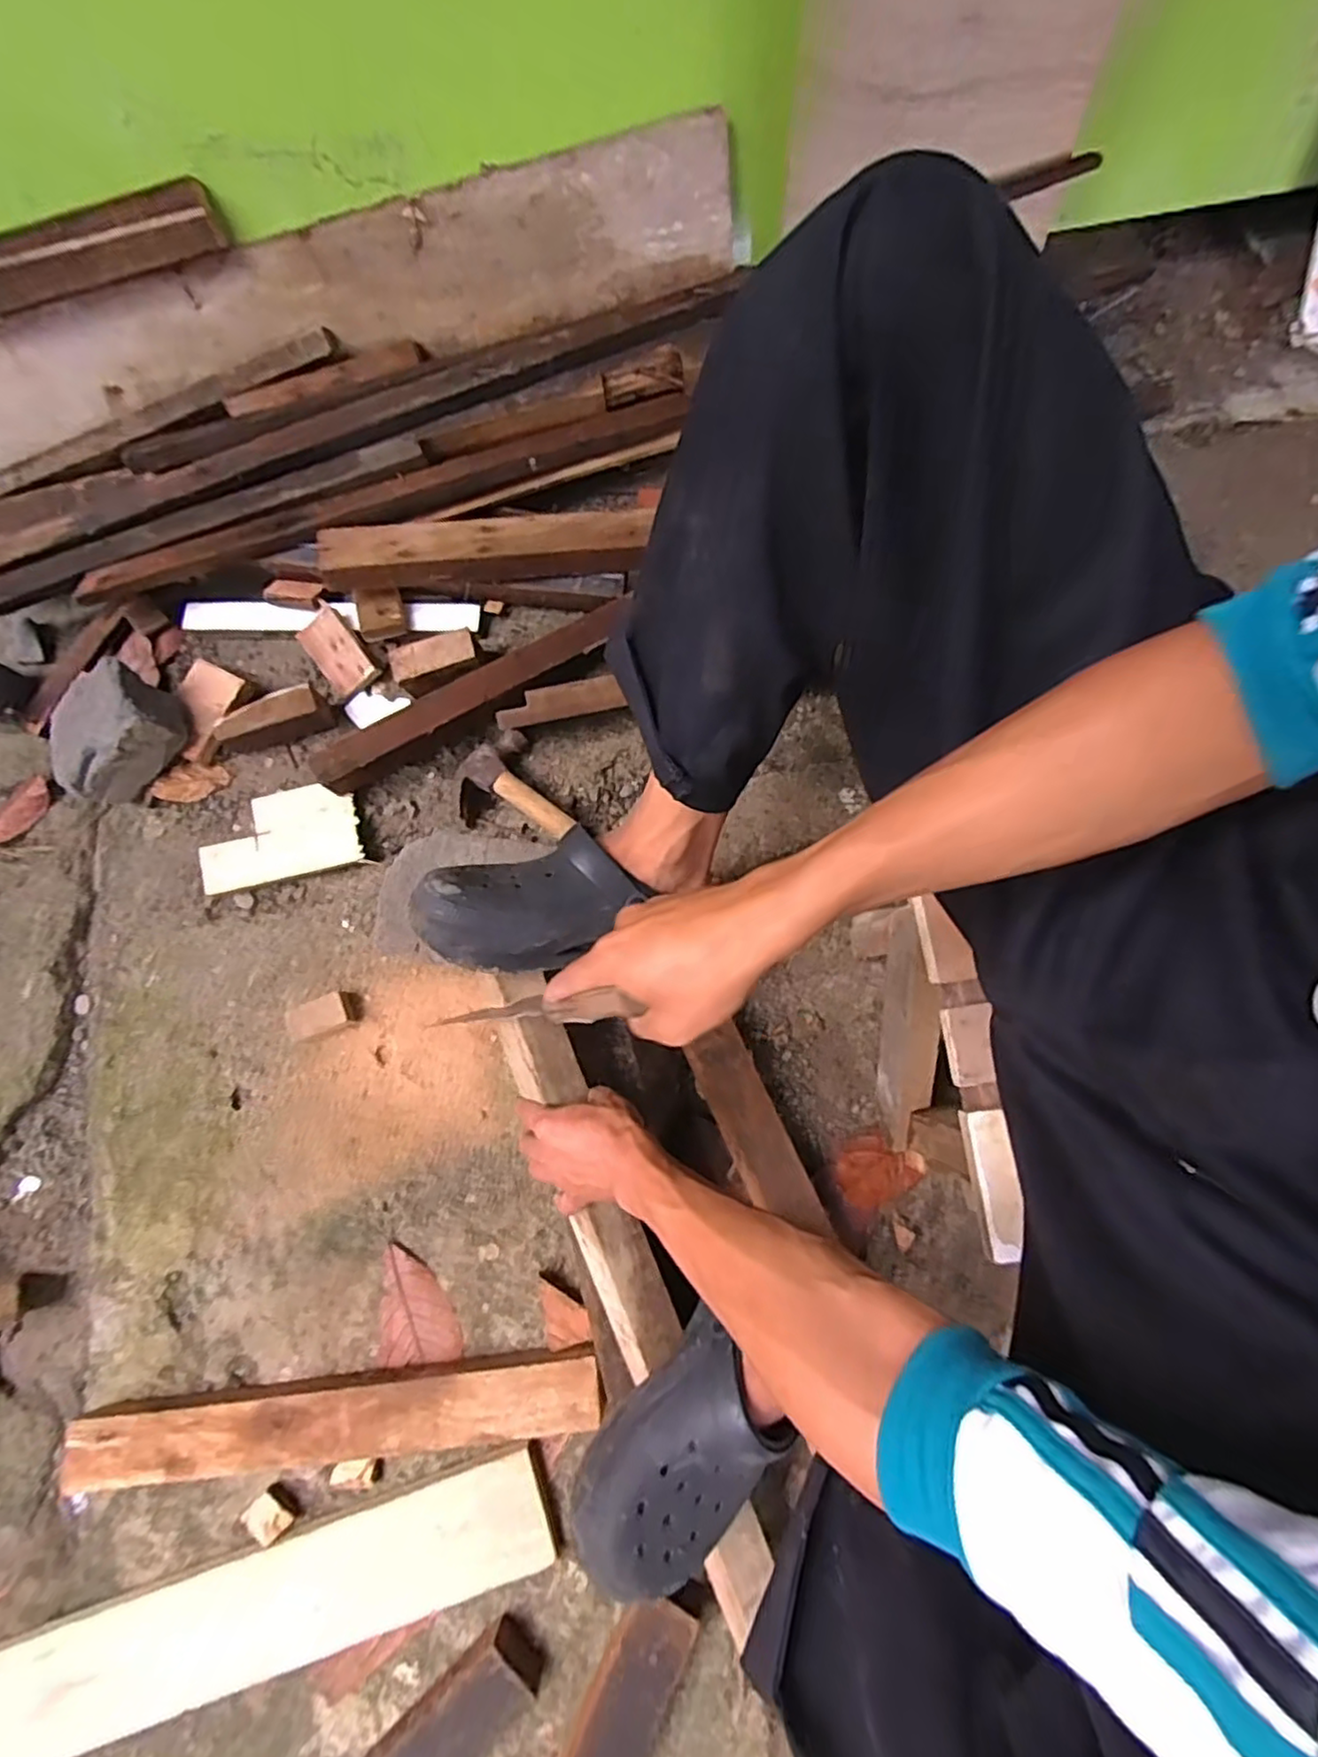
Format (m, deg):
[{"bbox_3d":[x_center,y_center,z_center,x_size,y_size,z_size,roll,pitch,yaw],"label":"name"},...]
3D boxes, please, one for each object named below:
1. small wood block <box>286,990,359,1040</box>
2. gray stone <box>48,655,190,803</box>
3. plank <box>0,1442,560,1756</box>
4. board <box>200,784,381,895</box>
[{"bbox_3d":[-0.360,0.147,0.744,0.067,0.021,0.039,-22,78,-3],"label":"small wood block"},{"bbox_3d":[-0.603,-0.159,0.760,0.134,0.088,0.086,-37,69,10],"label":"gray stone"},{"bbox_3d":[-0.401,0.683,0.633,0.615,0.022,0.104,-19,78,-3],"label":"plank"},{"bbox_3d":[-0.430,-0.048,0.785,0.176,0.011,0.099,-10,86,0],"label":"board"}]

